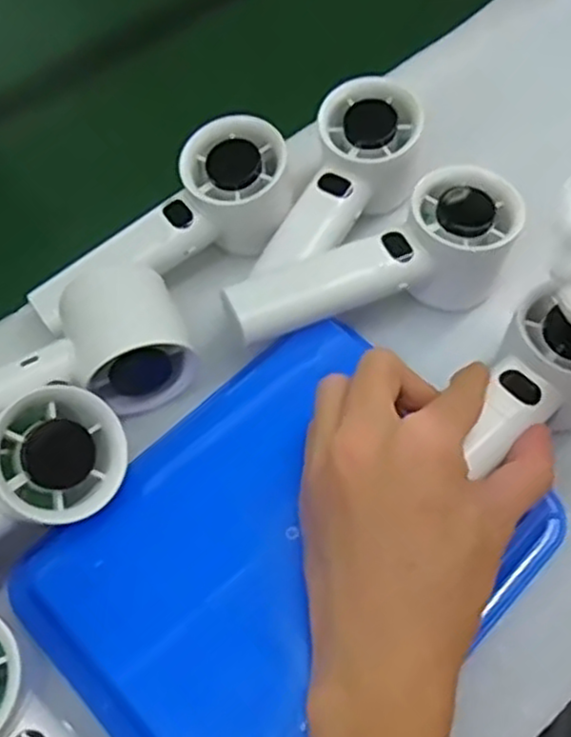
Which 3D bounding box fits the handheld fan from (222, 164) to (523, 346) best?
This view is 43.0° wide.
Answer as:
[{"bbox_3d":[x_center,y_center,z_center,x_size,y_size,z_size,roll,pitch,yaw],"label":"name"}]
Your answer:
[{"bbox_3d":[0.053,-0.041,0.378,0.156,0.053,0.061,-30,63,-15],"label":"handheld fan"}]

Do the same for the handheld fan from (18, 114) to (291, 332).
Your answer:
[{"bbox_3d":[-0.064,-0.073,0.402,0.160,0.059,0.059,-36,63,-4],"label":"handheld fan"}]

